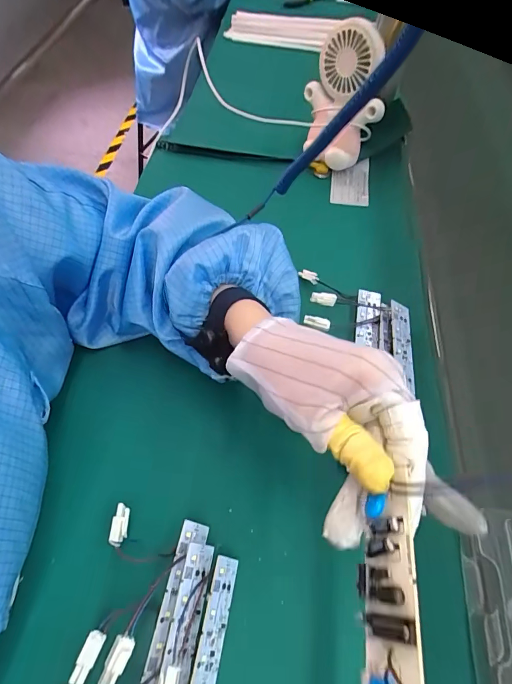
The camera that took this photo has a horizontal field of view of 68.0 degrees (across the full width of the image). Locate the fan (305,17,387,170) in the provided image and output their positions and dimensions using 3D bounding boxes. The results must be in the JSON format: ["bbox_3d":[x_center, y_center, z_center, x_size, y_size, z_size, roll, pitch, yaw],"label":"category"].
[{"bbox_3d":[0.104,-0.284,0.449,0.095,0.159,0.060,12,58,6],"label":"fan"}]

